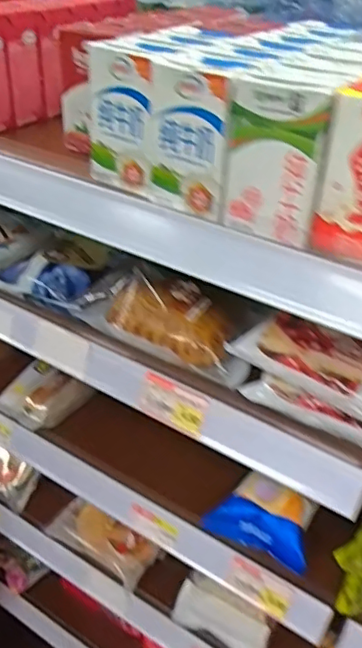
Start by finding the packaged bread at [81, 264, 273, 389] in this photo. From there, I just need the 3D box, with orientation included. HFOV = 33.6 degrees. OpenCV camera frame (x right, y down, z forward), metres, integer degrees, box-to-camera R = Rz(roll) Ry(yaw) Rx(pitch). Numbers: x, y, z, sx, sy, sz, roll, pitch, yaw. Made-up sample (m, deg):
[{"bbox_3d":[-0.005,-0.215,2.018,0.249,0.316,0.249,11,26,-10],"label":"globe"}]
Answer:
[{"bbox_3d":[0.001,-0.013,0.588,0.178,0.054,0.092,24,42,28],"label":"packaged bread"}]

